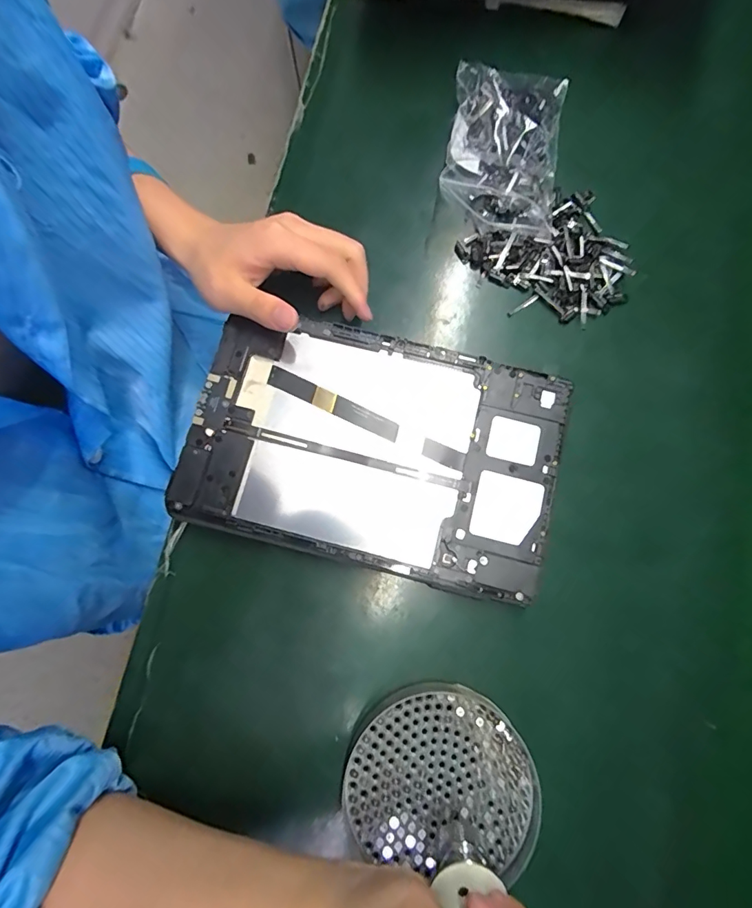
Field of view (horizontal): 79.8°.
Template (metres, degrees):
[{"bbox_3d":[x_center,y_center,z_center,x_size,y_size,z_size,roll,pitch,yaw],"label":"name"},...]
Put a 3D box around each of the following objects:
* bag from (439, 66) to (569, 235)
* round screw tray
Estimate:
[{"bbox_3d":[0.100,-0.238,0.350,0.085,0.025,0.135,7,79,2],"label":"bag"},{"bbox_3d":[0.038,0.198,0.277,0.113,0.012,0.103,0,79,1],"label":"round screw tray"}]

